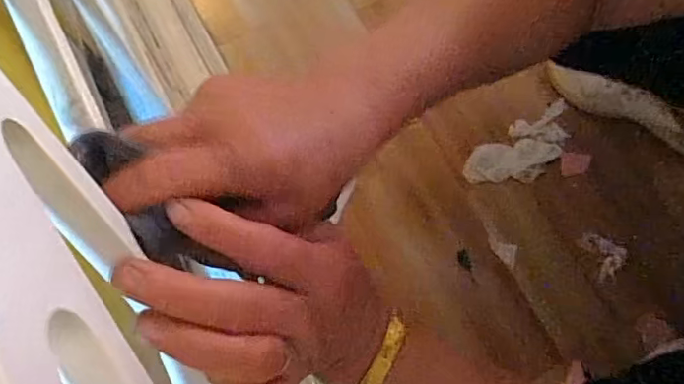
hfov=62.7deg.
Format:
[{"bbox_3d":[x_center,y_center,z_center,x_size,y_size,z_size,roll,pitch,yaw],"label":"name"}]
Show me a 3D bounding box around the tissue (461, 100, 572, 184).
[{"bbox_3d":[0.252,-0.060,0.773,0.172,0.021,0.076,-35,77,-6],"label":"tissue"}]

